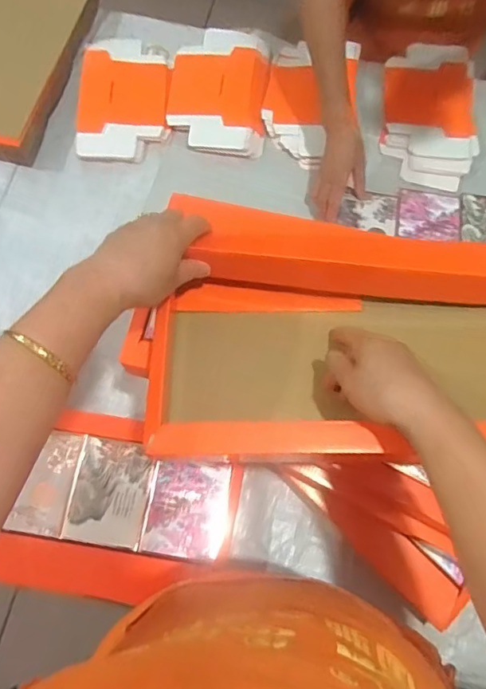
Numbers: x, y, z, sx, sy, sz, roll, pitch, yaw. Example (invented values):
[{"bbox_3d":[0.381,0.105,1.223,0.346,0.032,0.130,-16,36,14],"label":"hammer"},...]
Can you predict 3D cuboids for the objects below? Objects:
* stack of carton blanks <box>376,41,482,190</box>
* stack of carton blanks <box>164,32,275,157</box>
[{"bbox_3d":[0.325,-0.401,0.874,0.158,0.024,0.274,9,73,1],"label":"stack of carton blanks"},{"bbox_3d":[-0.040,-0.442,0.876,0.163,0.029,0.233,5,81,1],"label":"stack of carton blanks"}]

